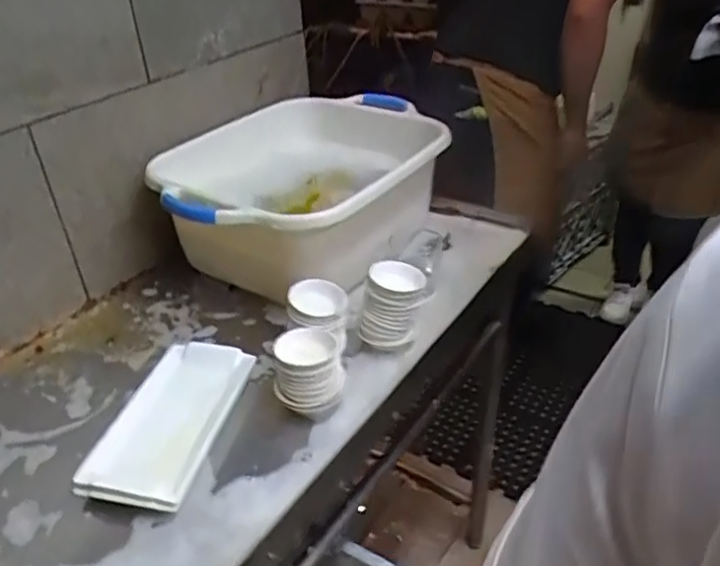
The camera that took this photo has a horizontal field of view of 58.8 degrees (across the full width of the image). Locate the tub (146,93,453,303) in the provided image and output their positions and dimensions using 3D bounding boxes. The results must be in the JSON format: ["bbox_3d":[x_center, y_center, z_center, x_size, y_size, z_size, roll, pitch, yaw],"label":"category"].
[{"bbox_3d":[-0.064,-0.144,1.065,0.370,0.204,0.519,9,35,18],"label":"tub"}]

